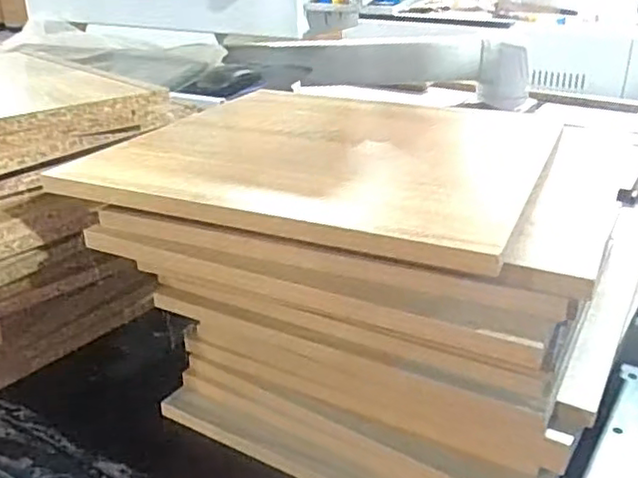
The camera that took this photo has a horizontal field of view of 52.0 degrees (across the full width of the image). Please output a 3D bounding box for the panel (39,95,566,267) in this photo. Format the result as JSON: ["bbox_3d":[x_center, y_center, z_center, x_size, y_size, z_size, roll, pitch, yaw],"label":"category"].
[{"bbox_3d":[0.008,-0.079,0.597,0.374,0.021,0.343,11,27,23],"label":"panel"}]

